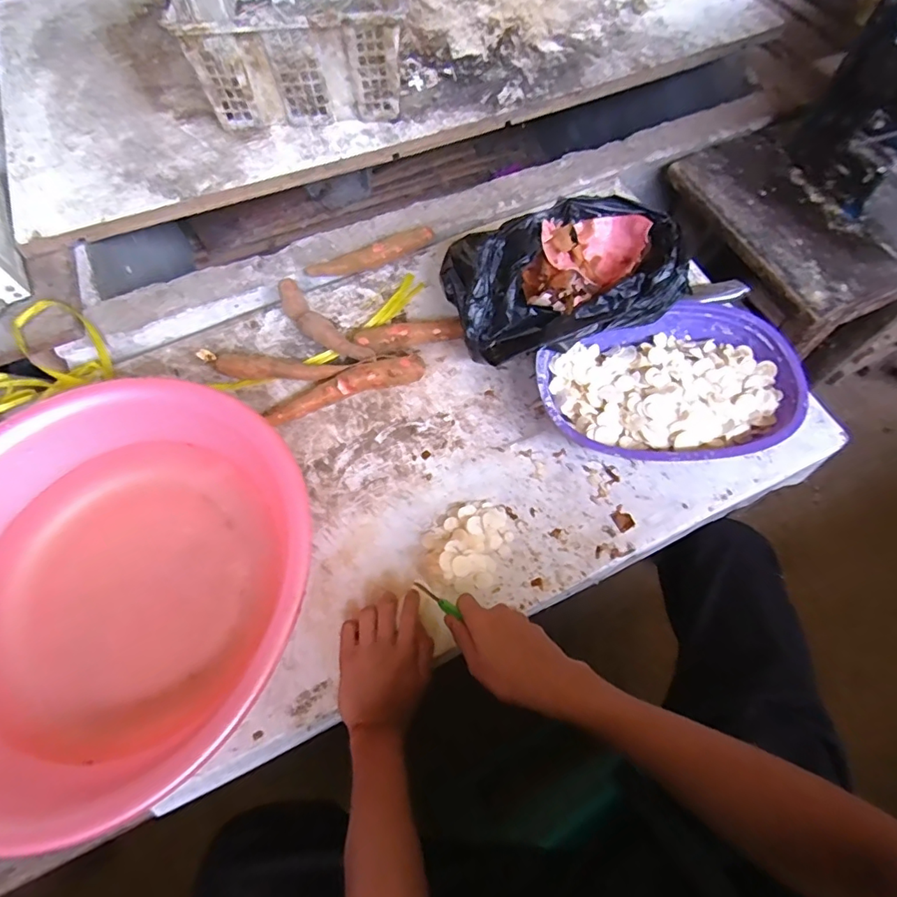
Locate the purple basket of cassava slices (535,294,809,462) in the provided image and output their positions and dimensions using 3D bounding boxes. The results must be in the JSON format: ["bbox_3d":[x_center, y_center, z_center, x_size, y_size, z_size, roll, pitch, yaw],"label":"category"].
[{"bbox_3d":[0.260,-0.069,0.626,0.299,0.074,0.212,-12,67,-6],"label":"purple basket of cassava slices"}]

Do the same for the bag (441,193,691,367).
[{"bbox_3d":[0.140,-0.209,0.665,0.280,0.131,0.190,-4,66,-2],"label":"bag"}]

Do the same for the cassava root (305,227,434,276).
[{"bbox_3d":[-0.116,-0.293,0.771,0.195,0.035,0.035,-17,67,-8],"label":"cassava root"}]

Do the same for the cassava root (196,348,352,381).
[{"bbox_3d":[-0.236,-0.105,0.689,0.200,0.037,0.029,8,66,3],"label":"cassava root"}]

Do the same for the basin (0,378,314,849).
[{"bbox_3d":[-0.355,0.126,0.532,0.416,0.125,0.388,0,66,0],"label":"basin"}]

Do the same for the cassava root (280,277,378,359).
[{"bbox_3d":[-0.174,-0.166,0.713,0.184,0.042,0.039,41,72,16],"label":"cassava root"}]

